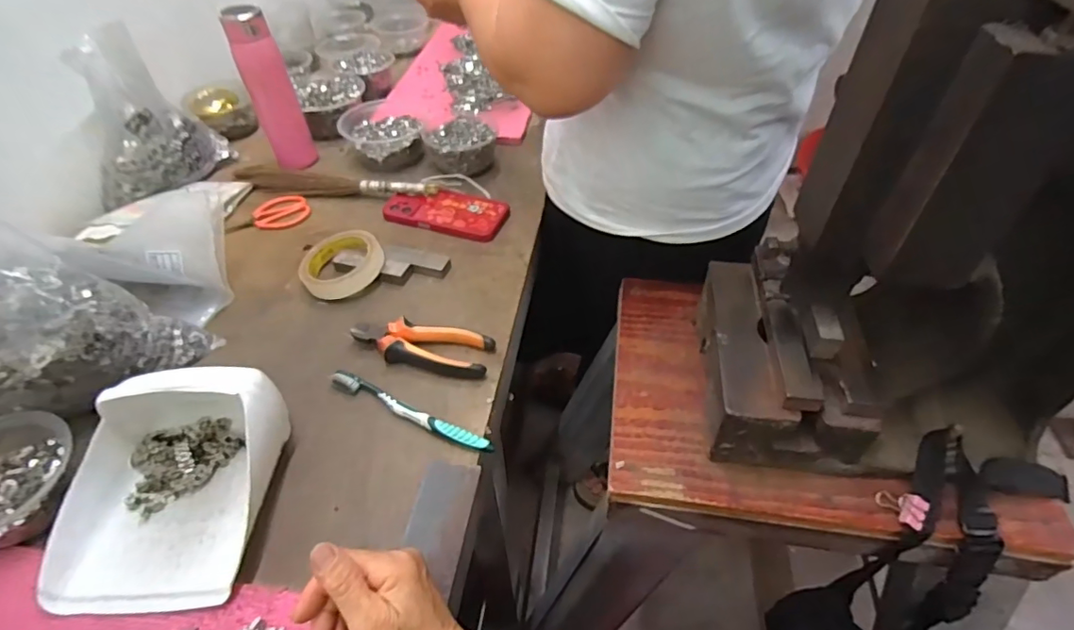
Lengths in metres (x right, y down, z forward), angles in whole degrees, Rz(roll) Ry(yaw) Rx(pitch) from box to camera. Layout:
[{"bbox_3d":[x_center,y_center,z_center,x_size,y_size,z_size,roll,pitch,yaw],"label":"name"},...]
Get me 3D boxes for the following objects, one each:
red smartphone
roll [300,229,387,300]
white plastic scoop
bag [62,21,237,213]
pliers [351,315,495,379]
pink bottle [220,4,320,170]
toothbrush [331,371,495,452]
[{"bbox_3d":[-0.127,-0.141,0.738,0.167,0.010,0.088,12,48,13],"label":"red smartphone"},{"bbox_3d":[-0.235,-0.064,0.652,0.096,0.035,0.096,-1,46,1],"label":"roll"},{"bbox_3d":[-0.299,0.130,0.432,0.152,0.075,0.177,-4,46,-1],"label":"white plastic scoop"},{"bbox_3d":[-0.548,-0.275,0.745,0.093,0.185,0.178,12,48,13],"label":"bag"},{"bbox_3d":[-0.124,0.035,0.571,0.149,0.030,0.053,6,47,8],"label":"pliers"},{"bbox_3d":[-0.375,-0.315,0.761,0.060,0.202,0.051,-16,48,-12],"label":"pink bottle"},{"bbox_3d":[-0.123,0.093,0.518,0.180,0.014,0.018,20,51,20],"label":"toothbrush"}]

